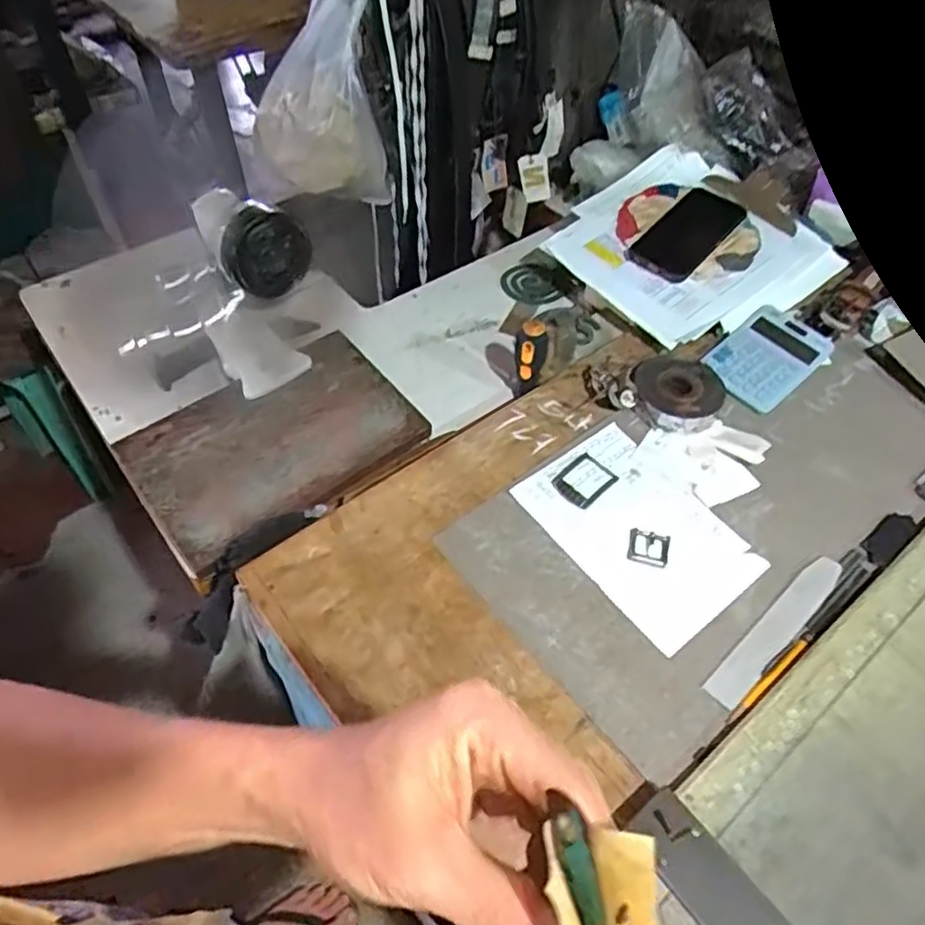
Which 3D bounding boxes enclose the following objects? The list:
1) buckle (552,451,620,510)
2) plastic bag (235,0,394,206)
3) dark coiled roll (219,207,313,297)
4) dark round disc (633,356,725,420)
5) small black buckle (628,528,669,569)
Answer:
[{"bbox_3d":[0.123,0.020,0.703,0.063,0.006,0.045,-36,62,-26],"label":"buckle"},{"bbox_3d":[-0.196,-0.460,0.864,0.188,0.258,0.124,-10,54,-10],"label":"plastic bag"},{"bbox_3d":[-0.166,-0.175,0.590,0.071,0.070,0.038,-10,54,-10],"label":"dark coiled roll"},{"bbox_3d":[0.240,-0.082,0.770,0.094,0.028,0.079,31,58,20],"label":"dark round disc"},{"bbox_3d":[0.177,0.081,0.657,0.038,0.004,0.033,13,53,8],"label":"small black buckle"}]

